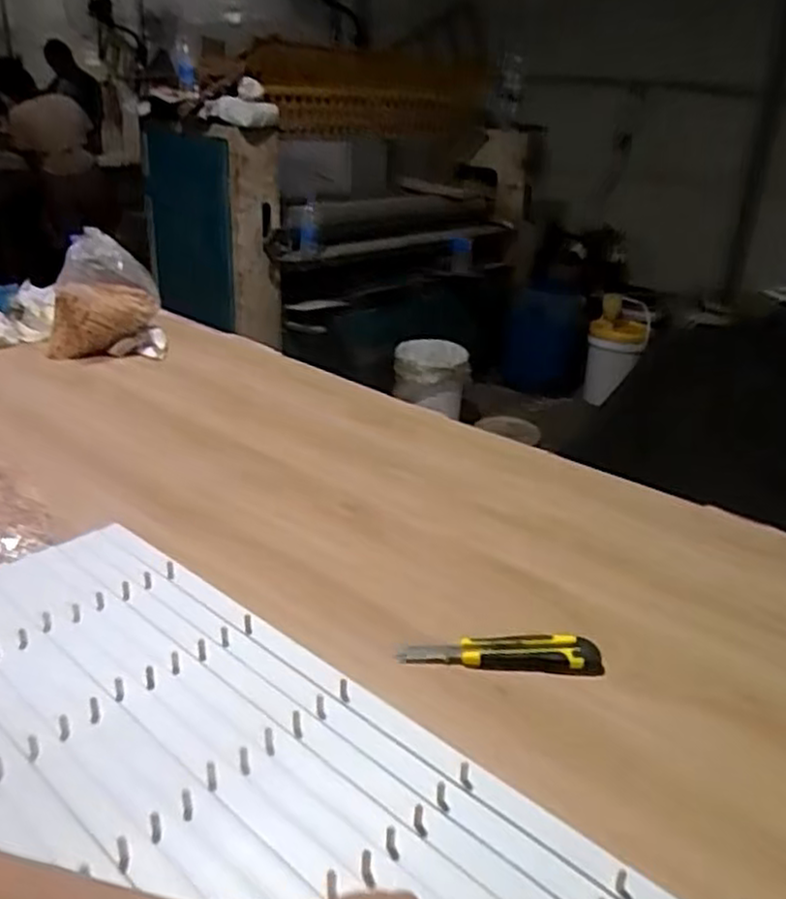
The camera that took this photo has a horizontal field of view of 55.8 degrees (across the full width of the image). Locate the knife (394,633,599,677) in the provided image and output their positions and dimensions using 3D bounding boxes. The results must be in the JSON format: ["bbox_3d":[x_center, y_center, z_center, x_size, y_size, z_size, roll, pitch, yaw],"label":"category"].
[{"bbox_3d":[0.109,0.206,0.763,0.203,0.015,0.041,3,25,4],"label":"knife"}]

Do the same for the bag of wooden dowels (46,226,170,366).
[{"bbox_3d":[-0.595,-0.310,1.545,0.227,0.244,0.124,-12,29,-28],"label":"bag of wooden dowels"}]

